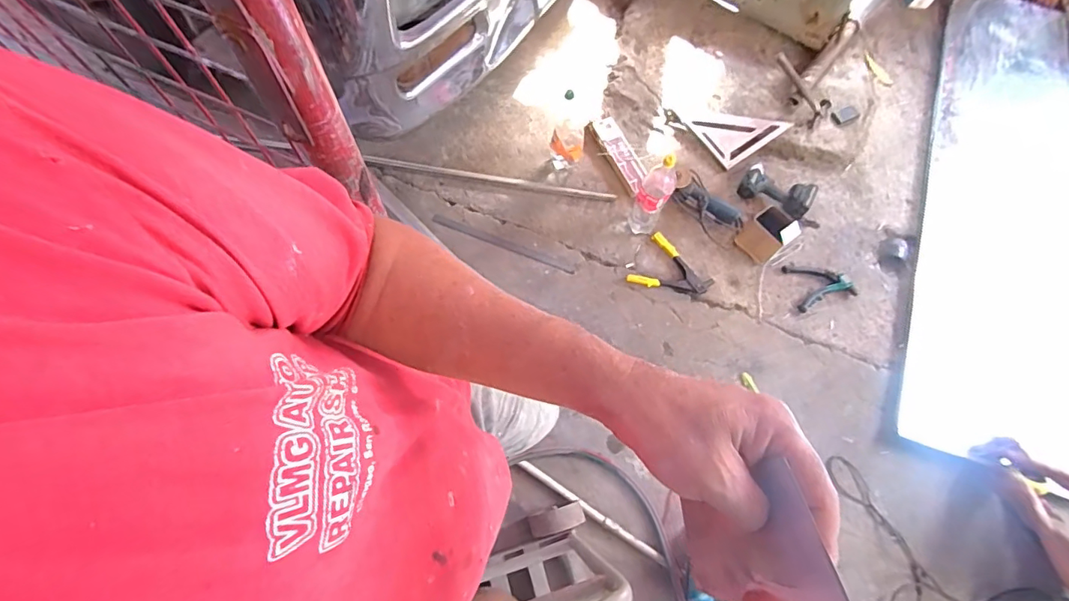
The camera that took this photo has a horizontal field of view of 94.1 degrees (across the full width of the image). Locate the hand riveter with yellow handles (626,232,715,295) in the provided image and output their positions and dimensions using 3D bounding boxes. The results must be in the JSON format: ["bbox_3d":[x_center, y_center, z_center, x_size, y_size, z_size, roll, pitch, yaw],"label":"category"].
[{"bbox_3d":[0.433,-0.086,1.608,0.244,0.027,0.210,43,73,13],"label":"hand riveter with yellow handles"}]

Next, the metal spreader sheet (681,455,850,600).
[{"bbox_3d":[0.129,0.159,0.306,0.008,0.136,0.091,-5,64,-17],"label":"metal spreader sheet"}]

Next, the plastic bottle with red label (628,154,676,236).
[{"bbox_3d":[0.360,-0.306,1.532,0.094,0.350,0.073,24,70,7],"label":"plastic bottle with red label"}]

